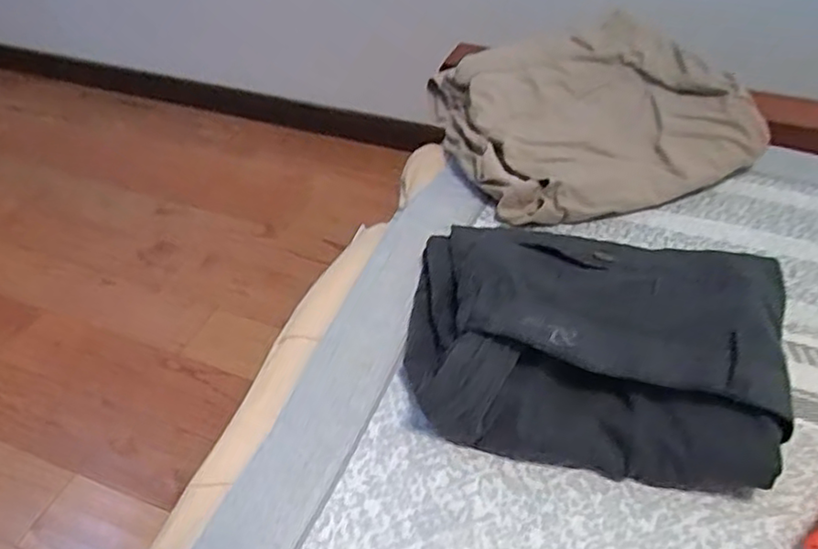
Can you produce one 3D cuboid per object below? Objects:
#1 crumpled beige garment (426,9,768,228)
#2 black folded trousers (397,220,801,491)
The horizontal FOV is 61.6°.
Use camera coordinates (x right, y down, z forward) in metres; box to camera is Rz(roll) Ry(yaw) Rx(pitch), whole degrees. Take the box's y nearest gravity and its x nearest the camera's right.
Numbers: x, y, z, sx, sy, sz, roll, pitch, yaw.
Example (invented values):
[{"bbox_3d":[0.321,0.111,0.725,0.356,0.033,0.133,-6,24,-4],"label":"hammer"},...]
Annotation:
[{"bbox_3d":[0.173,-0.164,0.681,0.268,0.082,0.257,-9,45,-6],"label":"crumpled beige garment"},{"bbox_3d":[0.126,0.037,0.478,0.255,0.070,0.187,8,45,11],"label":"black folded trousers"}]

